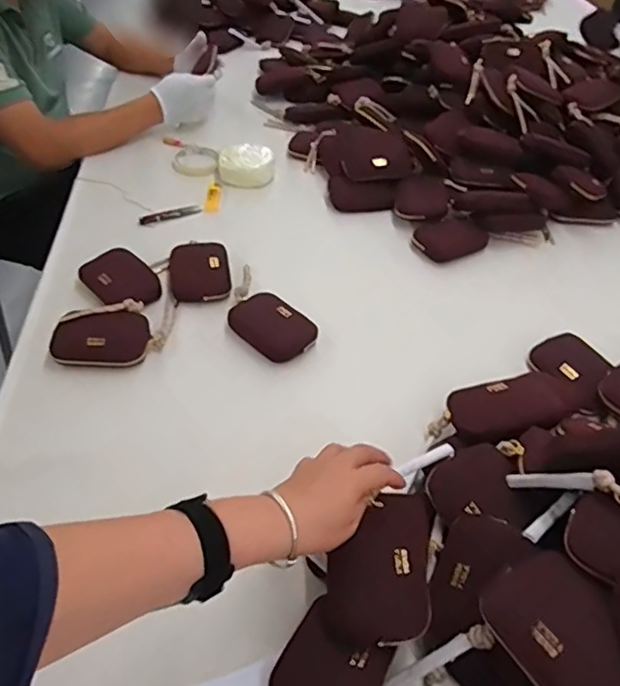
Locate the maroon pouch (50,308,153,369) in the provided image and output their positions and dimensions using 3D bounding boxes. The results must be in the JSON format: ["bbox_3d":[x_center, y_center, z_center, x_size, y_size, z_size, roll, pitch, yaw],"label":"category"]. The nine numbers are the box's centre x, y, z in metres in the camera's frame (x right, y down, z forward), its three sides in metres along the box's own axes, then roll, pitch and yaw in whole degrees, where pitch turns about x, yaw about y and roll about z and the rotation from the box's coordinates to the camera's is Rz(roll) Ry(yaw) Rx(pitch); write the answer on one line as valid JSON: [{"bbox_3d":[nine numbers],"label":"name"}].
[{"bbox_3d":[-0.260,-0.004,0.738,0.111,0.026,0.079,-3,48,-9],"label":"maroon pouch"}]

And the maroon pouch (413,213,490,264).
[{"bbox_3d":[0.226,-0.165,0.944,0.110,0.030,0.077,-23,53,-25],"label":"maroon pouch"}]

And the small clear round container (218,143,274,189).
[{"bbox_3d":[-0.113,-0.319,1.064,0.101,0.040,0.074,-6,48,-12],"label":"small clear round container"}]

